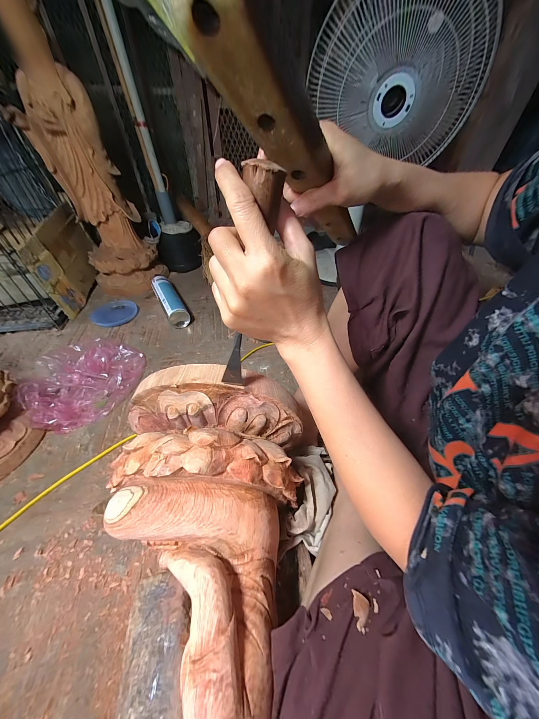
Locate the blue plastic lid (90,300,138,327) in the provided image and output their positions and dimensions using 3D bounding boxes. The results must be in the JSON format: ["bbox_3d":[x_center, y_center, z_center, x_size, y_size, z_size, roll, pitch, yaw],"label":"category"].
[{"bbox_3d":[-0.516,-0.155,0.790,0.140,0.013,0.122,-4,45,-5],"label":"blue plastic lid"}]

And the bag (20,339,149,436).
[{"bbox_3d":[-0.431,0.037,0.572,0.200,0.074,0.247,35,54,29],"label":"bag"}]

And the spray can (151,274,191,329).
[{"bbox_3d":[-0.342,-0.202,0.822,0.067,0.067,0.284,-22,49,-21],"label":"spray can"}]

